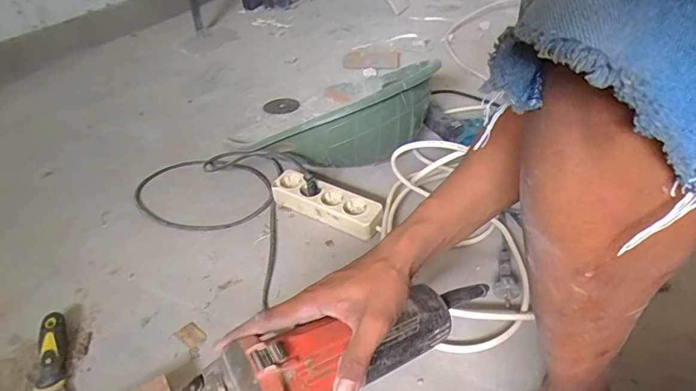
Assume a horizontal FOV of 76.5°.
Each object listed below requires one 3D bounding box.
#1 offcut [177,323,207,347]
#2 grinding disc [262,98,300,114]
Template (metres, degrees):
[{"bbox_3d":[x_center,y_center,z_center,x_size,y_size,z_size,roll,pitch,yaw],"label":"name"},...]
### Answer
[{"bbox_3d":[-0.207,0.185,0.587,0.038,0.005,0.025,25,45,28],"label":"offcut"},{"bbox_3d":[-0.167,-0.227,1.115,0.092,0.009,0.092,0,39,0],"label":"grinding disc"}]

